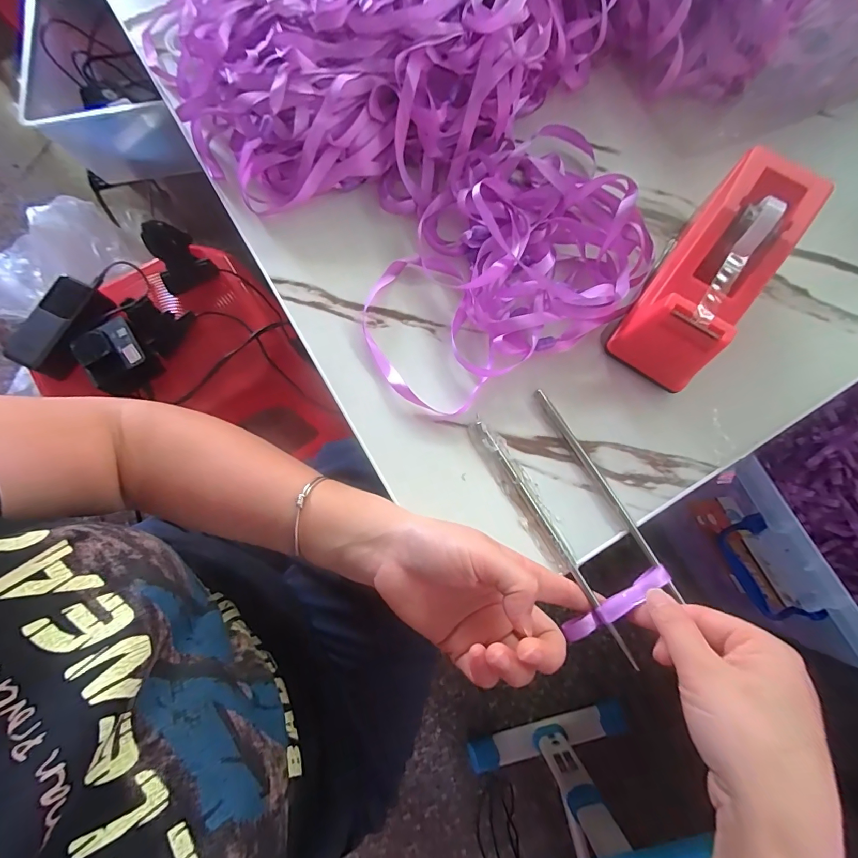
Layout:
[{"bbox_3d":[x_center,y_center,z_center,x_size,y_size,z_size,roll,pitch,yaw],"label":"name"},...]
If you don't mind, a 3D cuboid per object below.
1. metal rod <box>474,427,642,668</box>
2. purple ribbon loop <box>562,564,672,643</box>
[{"bbox_3d":[0.083,0.072,0.276,0.007,0.005,0.179,-30,79,-6],"label":"metal rod"},{"bbox_3d":[0.120,0.111,0.264,0.077,0.005,0.012,-32,79,-4],"label":"purple ribbon loop"}]

